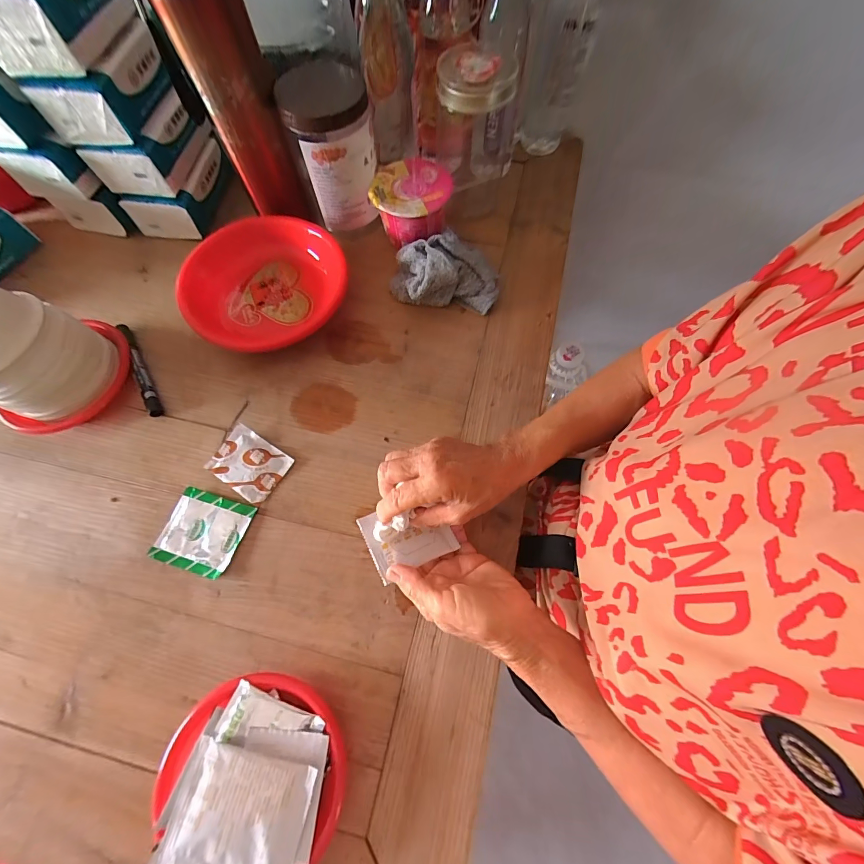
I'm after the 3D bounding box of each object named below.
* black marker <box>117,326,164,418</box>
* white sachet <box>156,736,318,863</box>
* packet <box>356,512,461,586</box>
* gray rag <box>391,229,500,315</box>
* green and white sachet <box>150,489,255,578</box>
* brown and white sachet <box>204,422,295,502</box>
[{"bbox_3d":[-0.340,-0.074,0.440,0.015,0.016,0.133,-28,72,-10],"label":"black marker"},{"bbox_3d":[-0.142,0.285,0.280,0.094,0.009,0.077,14,71,3],"label":"white sachet"},{"bbox_3d":[-0.022,0.090,0.343,0.075,0.014,0.061,-20,60,-23],"label":"packet"},{"bbox_3d":[0.015,-0.202,0.468,0.130,0.050,0.103,0,69,0],"label":"gray rag"},{"bbox_3d":[-0.230,0.100,0.380,0.077,0.005,0.074,16,70,6],"label":"green and white sachet"},{"bbox_3d":[-0.196,0.033,0.403,0.078,0.009,0.057,32,73,11],"label":"brown and white sachet"}]

